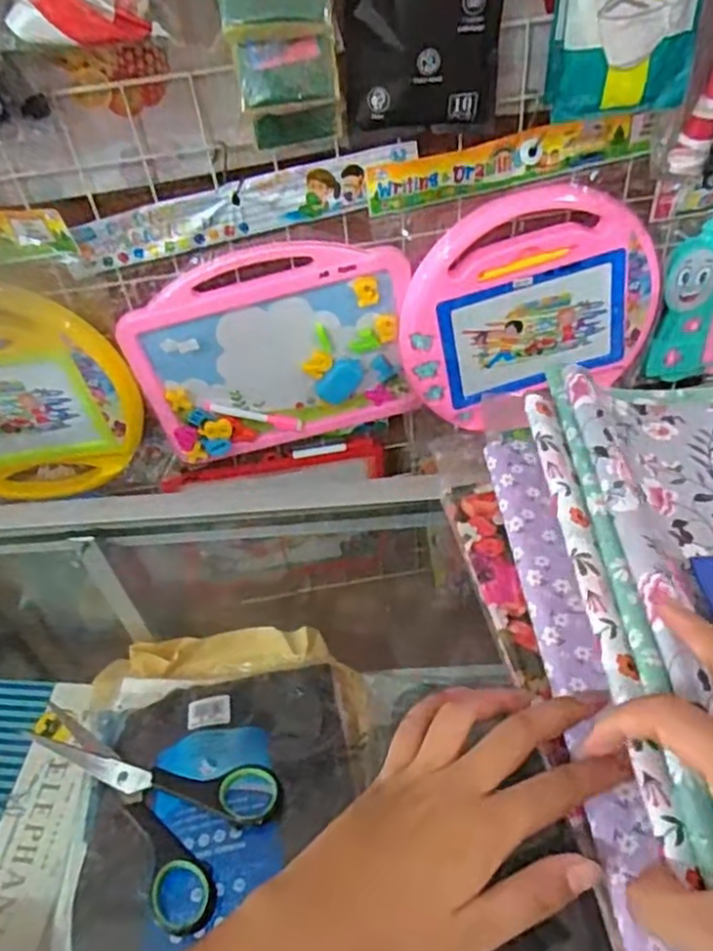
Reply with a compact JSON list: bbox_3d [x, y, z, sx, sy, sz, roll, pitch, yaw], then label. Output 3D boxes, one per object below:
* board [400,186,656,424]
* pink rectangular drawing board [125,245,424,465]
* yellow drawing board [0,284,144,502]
[{"bbox_3d":[0.186,-0.172,0.746,0.270,0.248,0.022,-16,36,2],"label":"board"},{"bbox_3d":[-0.084,-0.124,0.758,0.283,0.224,0.035,-10,47,-2],"label":"pink rectangular drawing board"},{"bbox_3d":[-0.377,-0.075,0.753,0.274,0.260,0.037,-4,47,4],"label":"yellow drawing board"}]

